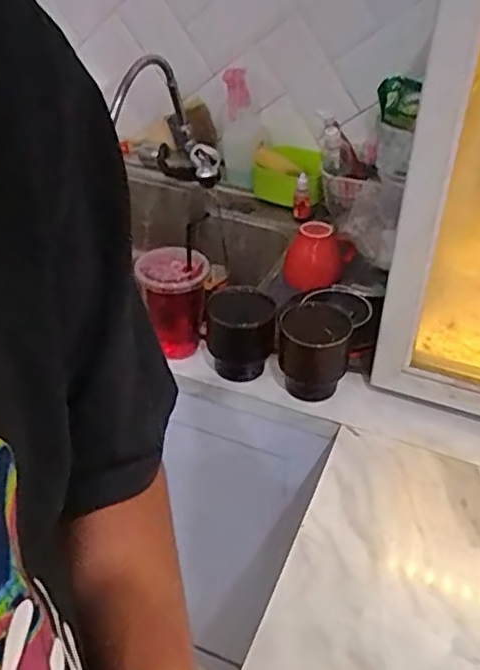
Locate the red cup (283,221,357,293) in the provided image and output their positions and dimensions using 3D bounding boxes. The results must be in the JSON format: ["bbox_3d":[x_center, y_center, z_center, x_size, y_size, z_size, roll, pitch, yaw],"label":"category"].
[{"bbox_3d":[0.113,-0.108,0.950,0.098,0.087,0.094,0,39,0],"label":"red cup"}]

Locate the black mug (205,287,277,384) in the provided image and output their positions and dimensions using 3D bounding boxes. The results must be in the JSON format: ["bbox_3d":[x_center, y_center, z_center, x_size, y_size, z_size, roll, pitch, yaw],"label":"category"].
[{"bbox_3d":[0.000,-0.002,0.806,0.084,0.102,0.072,-2,39,-3],"label":"black mug"}]

